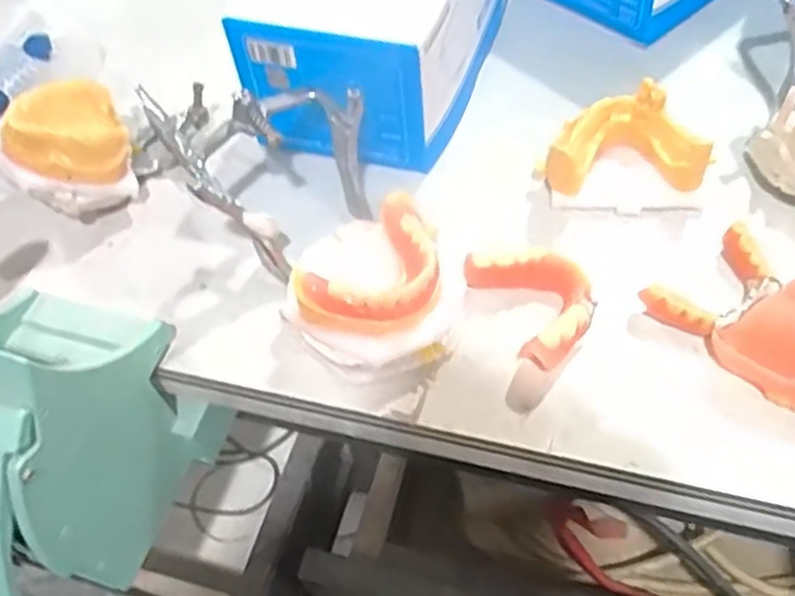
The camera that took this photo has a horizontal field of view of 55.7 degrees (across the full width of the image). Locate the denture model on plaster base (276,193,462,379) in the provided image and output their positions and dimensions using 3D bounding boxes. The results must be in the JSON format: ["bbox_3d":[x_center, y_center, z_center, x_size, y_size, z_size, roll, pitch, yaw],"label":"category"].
[{"bbox_3d":[-0.013,-0.007,0.332,0.072,0.044,0.077,-3,54,4],"label":"denture model on plaster base"}]

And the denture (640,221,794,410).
[{"bbox_3d":[0.158,0.009,0.314,0.090,0.018,0.059,36,65,27],"label":"denture"}]

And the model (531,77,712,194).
[{"bbox_3d":[0.109,-0.076,0.368,0.076,0.035,0.044,1,54,7],"label":"model"}]

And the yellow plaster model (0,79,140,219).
[{"bbox_3d":[-0.168,-0.077,0.386,0.061,0.046,0.056,-35,58,-18],"label":"yellow plaster model"}]

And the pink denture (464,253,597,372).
[{"bbox_3d":[0.062,0.002,0.330,0.044,0.019,0.059,-24,55,-11],"label":"pink denture"}]

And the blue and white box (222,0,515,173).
[{"bbox_3d":[-0.005,-0.163,0.411,0.113,0.071,0.194,10,56,13],"label":"blue and white box"}]

